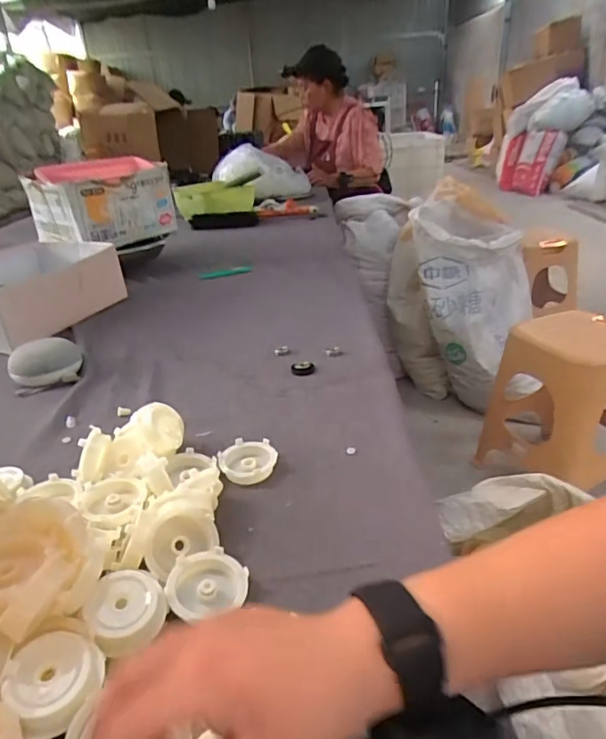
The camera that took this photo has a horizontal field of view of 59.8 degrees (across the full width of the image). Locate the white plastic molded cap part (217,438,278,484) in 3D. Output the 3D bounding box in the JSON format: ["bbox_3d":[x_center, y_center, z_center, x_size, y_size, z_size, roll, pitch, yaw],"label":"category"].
[{"bbox_3d":[-0.056,0.094,0.538,0.057,0.018,0.054,-6,27,-5],"label":"white plastic molded cap part"}]

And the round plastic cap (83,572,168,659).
[{"bbox_3d":[-0.124,0.167,0.365,0.052,0.019,0.052,17,35,-12],"label":"round plastic cap"}]

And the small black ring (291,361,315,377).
[{"bbox_3d":[0.000,-0.002,0.732,0.033,0.011,0.033,-1,26,0],"label":"small black ring"}]

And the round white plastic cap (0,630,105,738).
[{"bbox_3d":[-0.147,0.183,0.314,0.050,0.012,0.053,20,32,-13],"label":"round white plastic cap"}]

